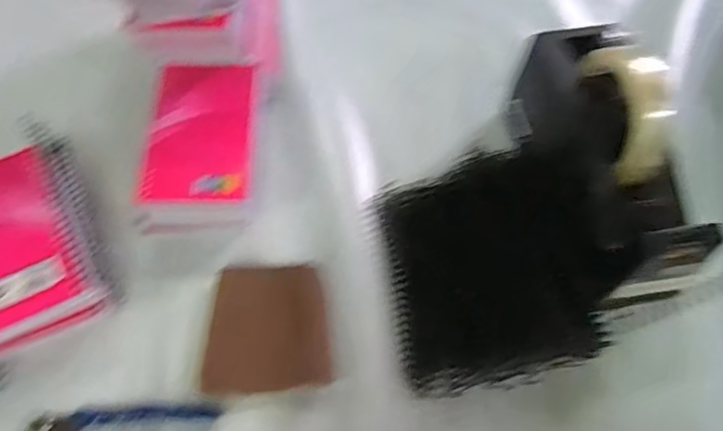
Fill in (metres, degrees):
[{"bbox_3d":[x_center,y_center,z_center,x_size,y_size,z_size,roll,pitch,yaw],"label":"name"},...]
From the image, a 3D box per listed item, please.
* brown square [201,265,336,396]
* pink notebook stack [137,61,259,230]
[{"bbox_3d":[-0.066,0.079,0.385,0.086,0.009,0.086,-3,62,-3],"label":"brown square"},{"bbox_3d":[-0.128,-0.052,0.432,0.092,0.050,0.135,1,61,-1],"label":"pink notebook stack"}]

